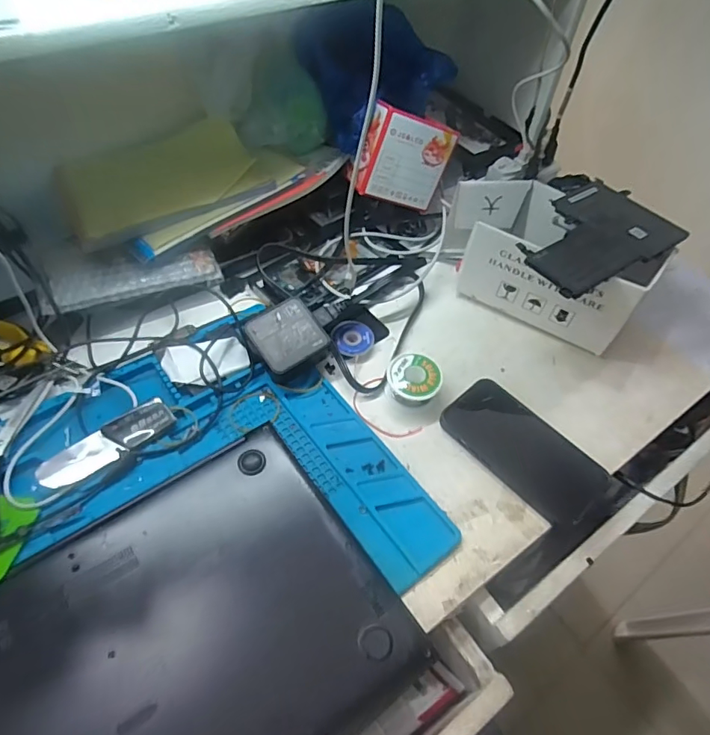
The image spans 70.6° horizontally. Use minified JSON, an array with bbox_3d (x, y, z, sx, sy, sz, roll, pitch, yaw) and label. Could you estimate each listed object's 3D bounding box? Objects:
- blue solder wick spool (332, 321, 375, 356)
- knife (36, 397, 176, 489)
[{"bbox_3d":[-0.002,-0.031,0.529,0.041,0.006,0.043,1,53,-2],"label":"blue solder wick spool"},{"bbox_3d":[-0.209,0.064,0.427,0.109,0.015,0.032,-35,62,-25],"label":"knife"}]

